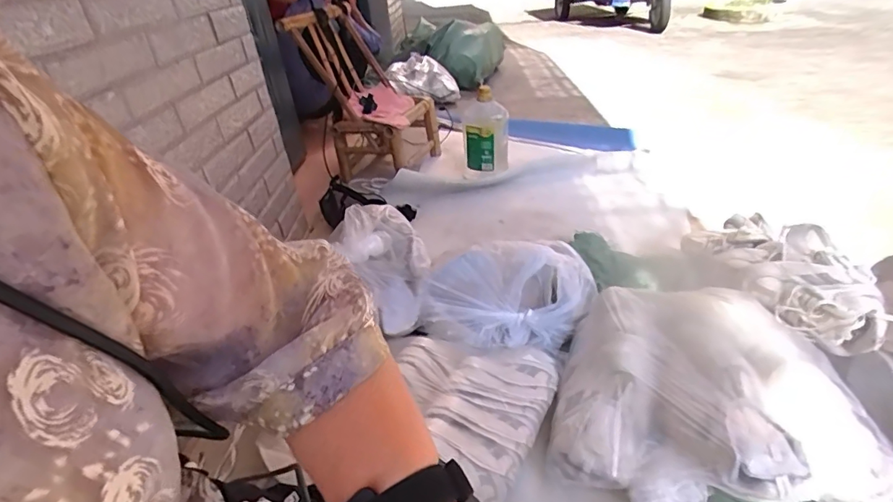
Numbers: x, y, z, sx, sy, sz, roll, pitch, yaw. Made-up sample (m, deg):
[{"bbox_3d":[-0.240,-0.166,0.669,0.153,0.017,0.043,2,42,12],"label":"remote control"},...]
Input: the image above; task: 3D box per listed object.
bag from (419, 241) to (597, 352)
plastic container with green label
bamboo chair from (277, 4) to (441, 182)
[{"bbox_3d":[0.123,0.082,0.929,0.351,0.200,0.156,-3,33,6],"label":"bag"},{"bbox_3d":[0.144,-0.436,1.763,0.173,0.301,0.211,-6,33,0],"label":"plastic container with green label"},{"bbox_3d":[-0.300,-0.629,1.834,0.420,0.553,0.435,7,35,20],"label":"bamboo chair"}]

